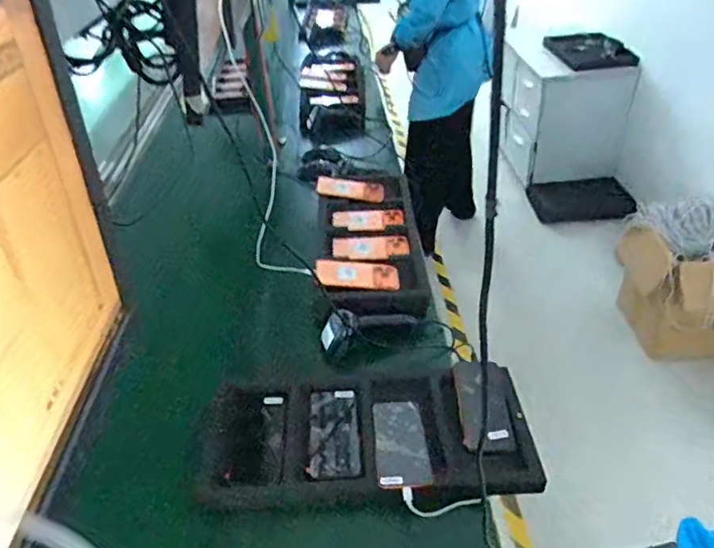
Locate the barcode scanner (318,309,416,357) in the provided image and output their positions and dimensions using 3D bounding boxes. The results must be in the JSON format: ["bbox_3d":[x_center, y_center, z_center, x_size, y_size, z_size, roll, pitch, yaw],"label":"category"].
[{"bbox_3d":[0.020,0.095,1.054,0.182,0.055,0.069,-16,39,-15],"label":"barcode scanner"}]

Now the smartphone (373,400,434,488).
[{"bbox_3d":[0.065,0.250,0.848,0.075,0.009,0.167,-5,37,-1],"label":"smartphone"}]

